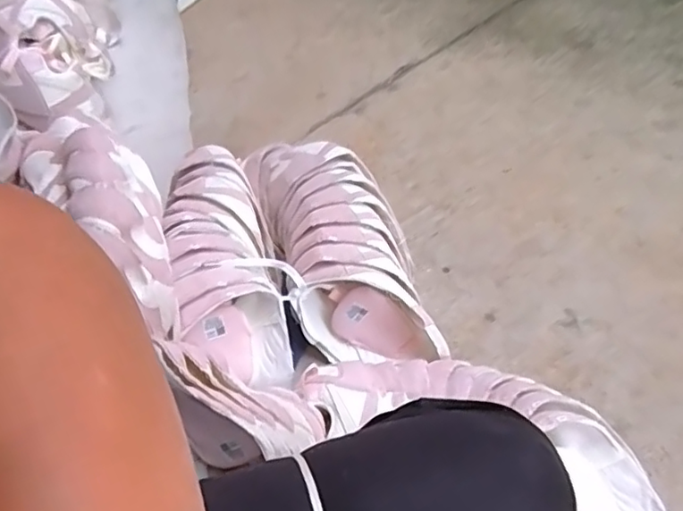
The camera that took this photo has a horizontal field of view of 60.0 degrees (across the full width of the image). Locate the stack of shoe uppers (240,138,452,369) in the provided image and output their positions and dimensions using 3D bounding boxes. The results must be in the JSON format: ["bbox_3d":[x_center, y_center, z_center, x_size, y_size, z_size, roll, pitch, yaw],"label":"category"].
[{"bbox_3d":[-0.008,-0.017,0.789,0.160,0.106,0.362,-20,60,-9],"label":"stack of shoe uppers"}]

